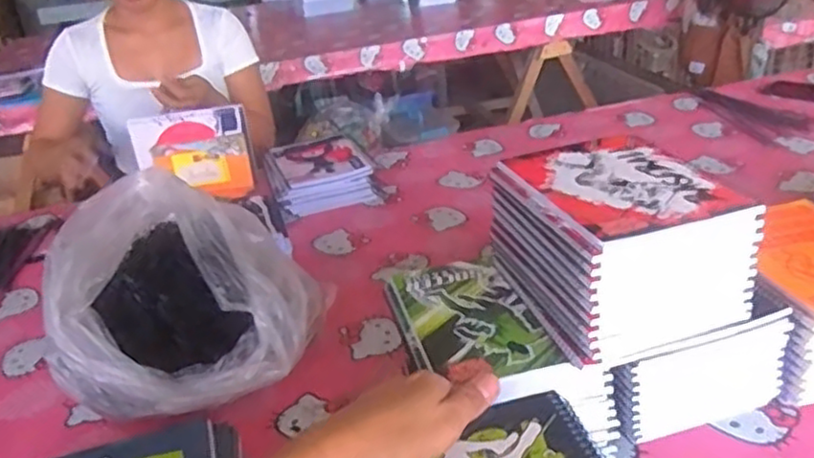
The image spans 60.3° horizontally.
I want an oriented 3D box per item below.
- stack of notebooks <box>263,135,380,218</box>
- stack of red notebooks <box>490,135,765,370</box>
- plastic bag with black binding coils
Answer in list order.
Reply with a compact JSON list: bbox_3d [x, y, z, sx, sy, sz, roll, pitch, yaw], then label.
[{"bbox_3d":[-0.153,-0.092,1.215,0.168,0.062,0.189,-14,27,-13],"label":"stack of notebooks"},{"bbox_3d":[0.186,0.009,0.646,0.160,0.113,0.196,-13,28,-12],"label":"stack of red notebooks"},{"bbox_3d":[-0.225,0.082,0.750,0.257,0.198,0.233,3,29,16],"label":"plastic bag with black binding coils"}]

